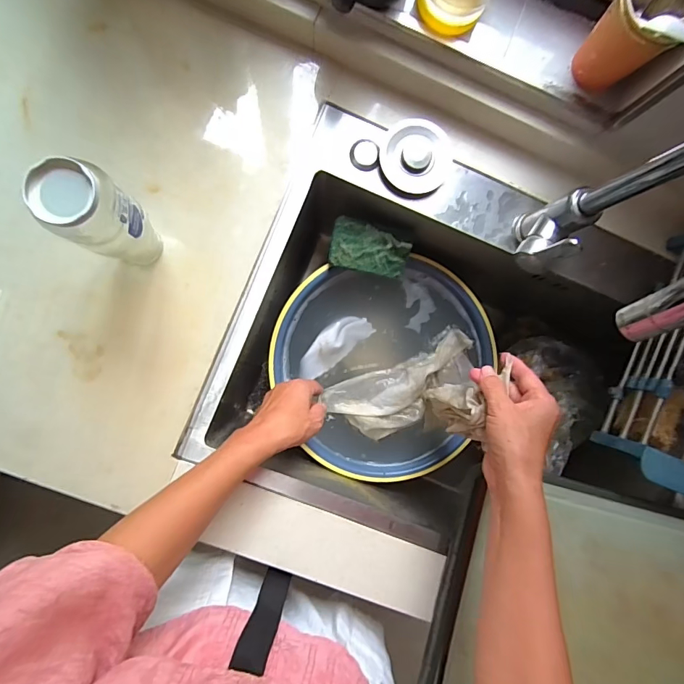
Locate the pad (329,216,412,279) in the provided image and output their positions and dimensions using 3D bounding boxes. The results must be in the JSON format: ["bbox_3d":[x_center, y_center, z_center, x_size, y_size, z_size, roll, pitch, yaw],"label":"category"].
[{"bbox_3d":[0.039,-0.127,0.563,0.108,0.009,0.063,11,109,-9],"label":"pad"}]

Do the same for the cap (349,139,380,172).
[{"bbox_3d":[0.028,-0.226,0.496,0.033,0.007,0.036,0,89,-5],"label":"cap"}]

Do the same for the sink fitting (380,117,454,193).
[{"bbox_3d":[0.090,-0.222,0.496,0.086,0.017,0.084,5,89,-5],"label":"sink fitting"}]

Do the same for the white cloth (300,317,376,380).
[{"bbox_3d":[-0.012,0.005,0.602,0.121,0.014,0.047,-41,93,-4],"label":"white cloth"}]

